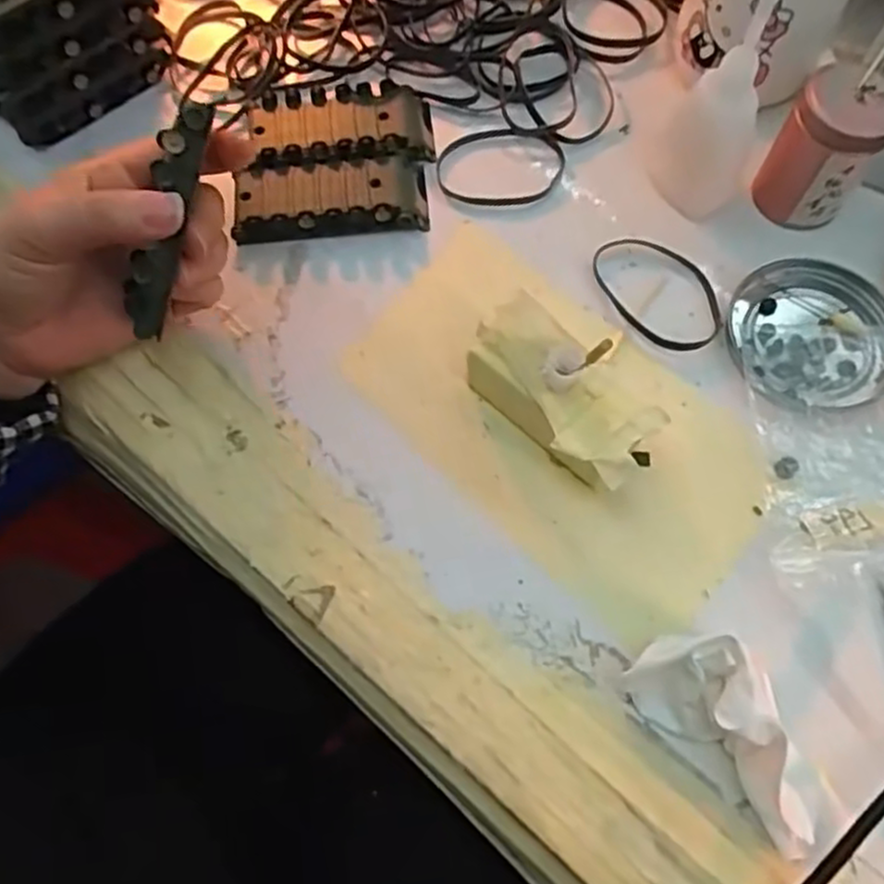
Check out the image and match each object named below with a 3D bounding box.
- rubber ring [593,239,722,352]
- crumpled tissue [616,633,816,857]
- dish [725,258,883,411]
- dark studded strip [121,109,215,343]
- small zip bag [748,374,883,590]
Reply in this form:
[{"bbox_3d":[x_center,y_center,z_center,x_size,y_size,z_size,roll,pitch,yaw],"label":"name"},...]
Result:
[{"bbox_3d":[0.107,-0.074,0.361,0.048,0.004,0.070,-30,69,-11],"label":"rubber ring"},{"bbox_3d":[0.107,0.104,0.267,0.033,0.040,0.082,-42,72,-15],"label":"crumpled tissue"},{"bbox_3d":[0.173,-0.052,0.349,0.074,0.010,0.079,-1,66,1],"label":"dish"},{"bbox_3d":[-0.108,-0.085,0.290,0.016,0.008,0.092,22,103,9],"label":"dark studded strip"},{"bbox_3d":[0.176,0.018,0.319,0.073,0.011,0.084,2,66,2],"label":"small zip bag"}]

